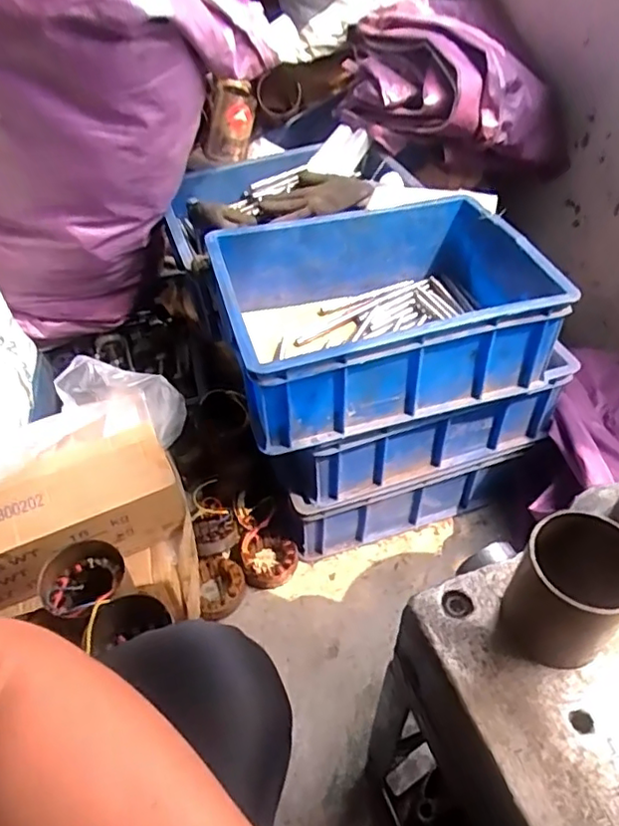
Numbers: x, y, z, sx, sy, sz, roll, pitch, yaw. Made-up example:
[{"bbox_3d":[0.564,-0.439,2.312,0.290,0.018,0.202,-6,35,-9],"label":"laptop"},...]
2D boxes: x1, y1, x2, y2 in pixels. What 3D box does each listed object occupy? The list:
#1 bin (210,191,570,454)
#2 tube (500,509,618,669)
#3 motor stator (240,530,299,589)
[{"bbox_3d":[0.092,-0.140,0.820,0.400,0.145,0.289,-13,48,-11],"label":"bin"},{"bbox_3d":[0.173,0.117,0.402,0.079,0.087,0.068,-28,53,-23],"label":"tube"},{"bbox_3d":[-0.061,0.224,0.938,0.083,0.057,0.077,0,47,0],"label":"motor stator"}]

